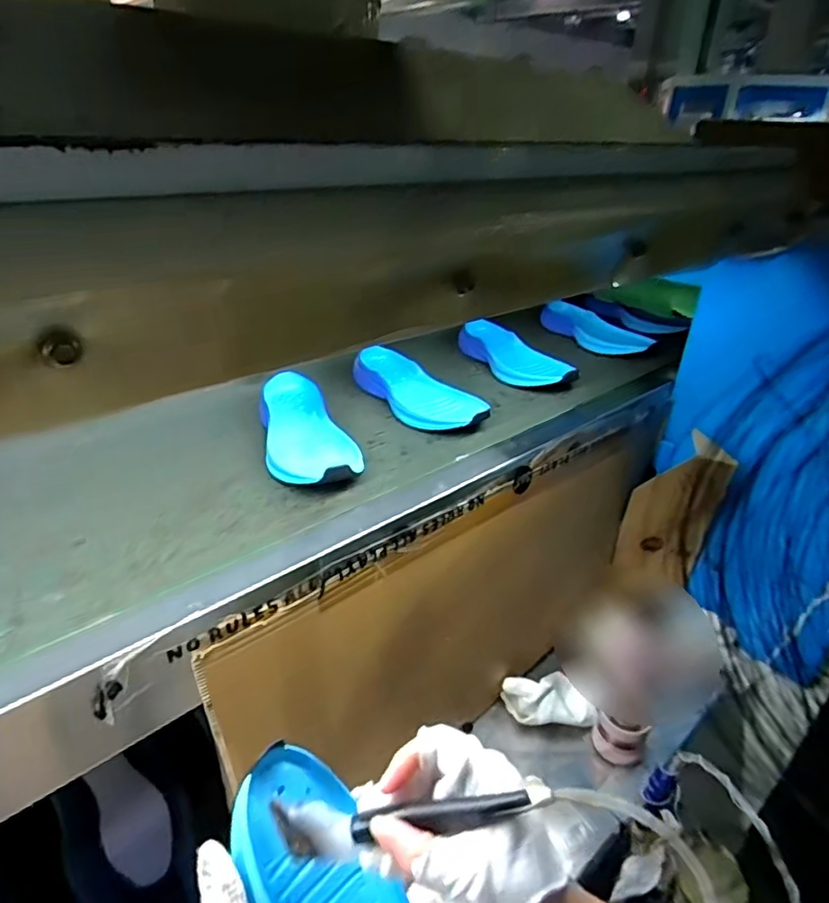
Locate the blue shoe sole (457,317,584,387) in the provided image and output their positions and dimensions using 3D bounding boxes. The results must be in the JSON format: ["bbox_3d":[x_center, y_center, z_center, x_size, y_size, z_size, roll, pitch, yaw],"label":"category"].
[{"bbox_3d":[0.151,-0.150,0.889,0.096,0.050,0.242,-9,29,-23],"label":"blue shoe sole"}]

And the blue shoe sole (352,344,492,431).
[{"bbox_3d":[0.003,-0.083,0.768,0.099,0.048,0.247,-13,31,-30],"label":"blue shoe sole"}]

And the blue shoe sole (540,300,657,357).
[{"bbox_3d":[0.312,-0.215,1.024,0.073,0.024,0.235,-38,45,-10],"label":"blue shoe sole"}]

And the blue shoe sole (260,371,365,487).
[{"bbox_3d":[-0.126,-0.022,0.654,0.093,0.057,0.235,-6,28,-18],"label":"blue shoe sole"}]

